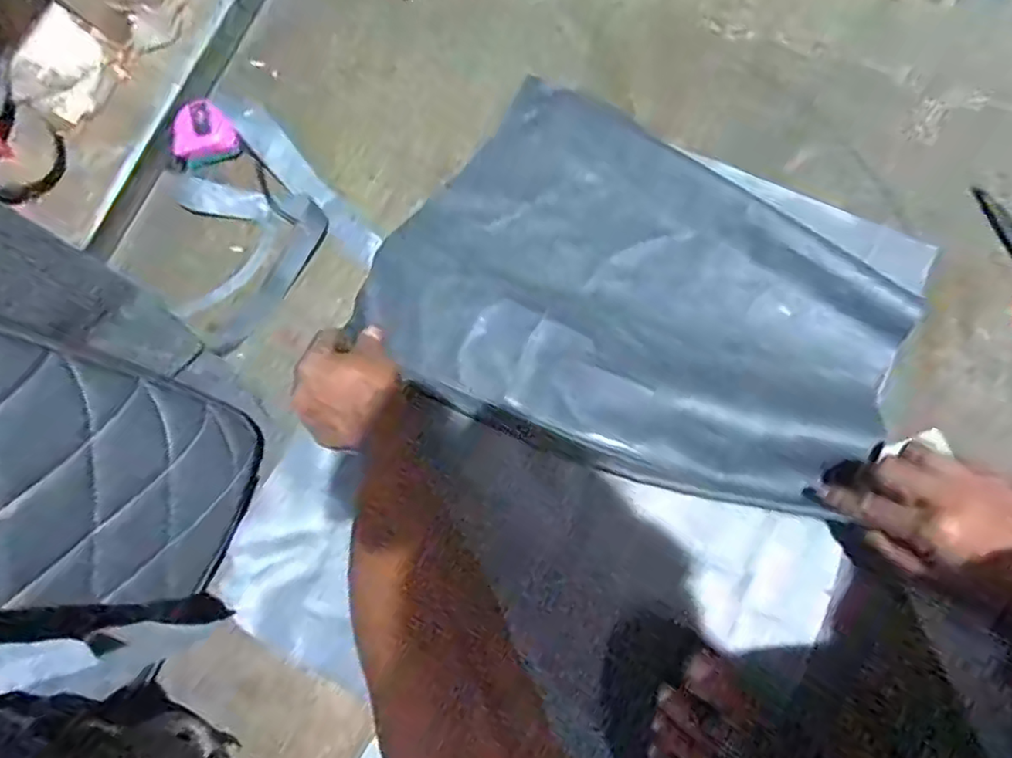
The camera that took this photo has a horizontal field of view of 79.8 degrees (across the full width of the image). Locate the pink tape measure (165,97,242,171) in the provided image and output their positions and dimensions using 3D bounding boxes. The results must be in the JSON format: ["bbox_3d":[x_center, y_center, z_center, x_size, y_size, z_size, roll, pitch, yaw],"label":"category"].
[{"bbox_3d":[-0.306,-0.241,0.602,0.069,0.034,0.051,-29,77,-6],"label":"pink tape measure"}]

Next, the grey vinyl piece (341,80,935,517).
[{"bbox_3d":[0.116,-0.080,0.555,0.445,0.034,0.319,25,78,7],"label":"grey vinyl piece"}]

